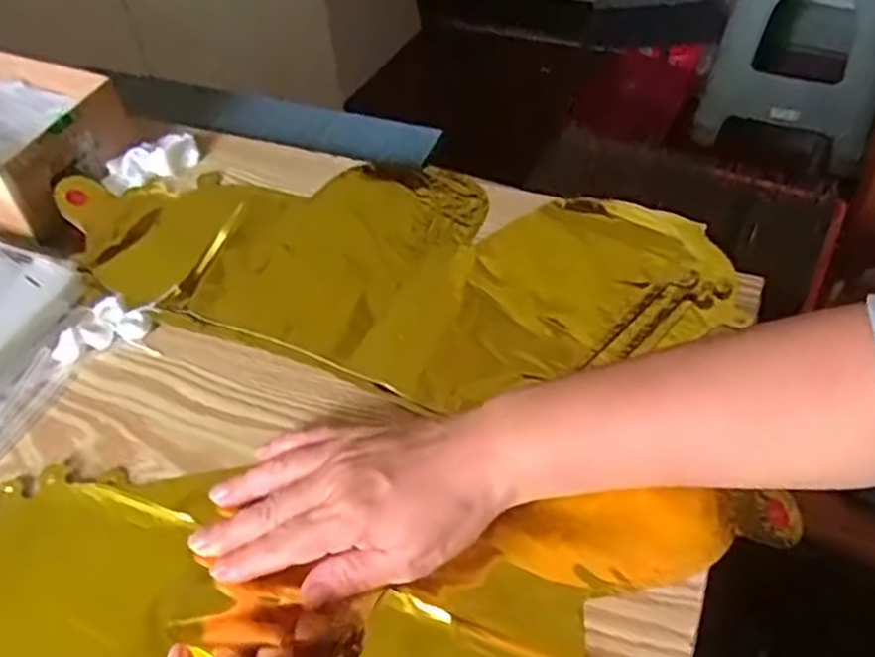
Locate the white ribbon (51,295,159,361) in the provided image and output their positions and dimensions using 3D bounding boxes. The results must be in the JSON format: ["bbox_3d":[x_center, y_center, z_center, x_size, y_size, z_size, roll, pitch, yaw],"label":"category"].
[{"bbox_3d":[-0.215,0.000,0.502,0.060,0.016,0.040,-8,48,-2],"label":"white ribbon"}]

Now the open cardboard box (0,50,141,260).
[{"bbox_3d":[-0.351,-0.149,0.606,0.215,0.069,0.138,16,52,18],"label":"open cardboard box"}]

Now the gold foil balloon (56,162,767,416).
[{"bbox_3d":[-0.037,-0.053,0.532,0.455,0.010,0.198,16,52,18],"label":"gold foil balloon"}]

